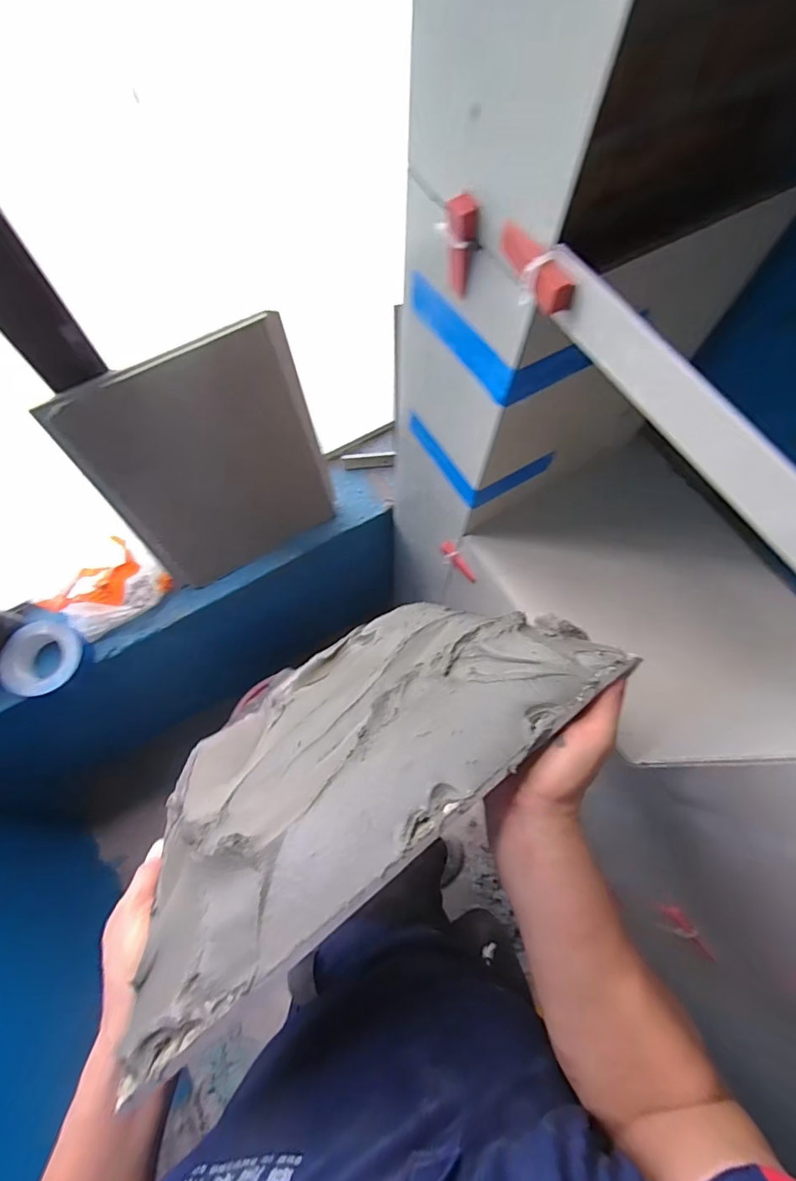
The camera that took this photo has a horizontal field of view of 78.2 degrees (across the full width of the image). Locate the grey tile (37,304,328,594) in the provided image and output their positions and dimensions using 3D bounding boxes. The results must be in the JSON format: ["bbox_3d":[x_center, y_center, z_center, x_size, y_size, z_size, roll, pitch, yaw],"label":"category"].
[{"bbox_3d":[-0.265,-0.185,0.750,0.310,0.362,0.027,-30,53,-11],"label":"grey tile"}]

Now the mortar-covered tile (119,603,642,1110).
[{"bbox_3d":[-0.051,0.106,0.397,0.353,0.284,0.055,-34,114,-14],"label":"mortar-covered tile"}]

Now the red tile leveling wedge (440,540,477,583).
[{"bbox_3d":[0.094,-0.042,0.752,0.012,0.029,0.080,-43,105,-17],"label":"red tile leveling wedge"}]

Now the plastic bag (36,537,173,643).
[{"bbox_3d":[-0.484,-0.001,0.814,0.093,0.099,0.168,41,72,13],"label":"plastic bag"}]

